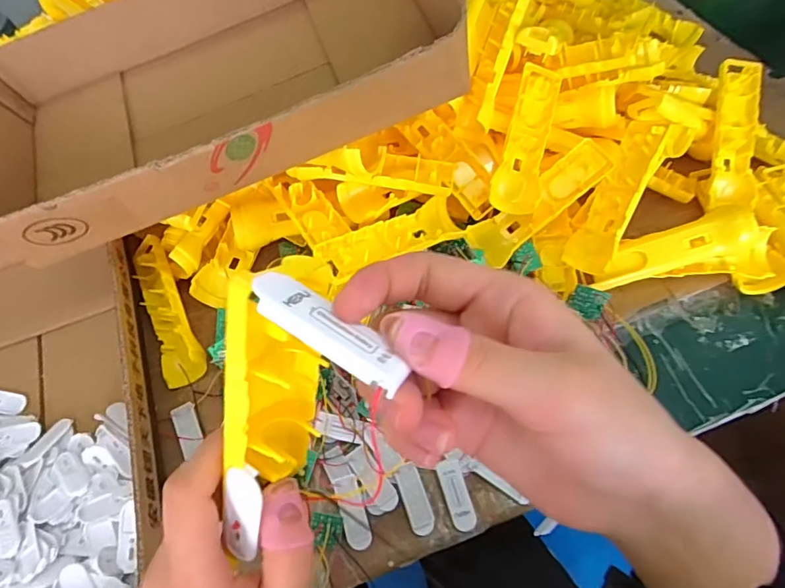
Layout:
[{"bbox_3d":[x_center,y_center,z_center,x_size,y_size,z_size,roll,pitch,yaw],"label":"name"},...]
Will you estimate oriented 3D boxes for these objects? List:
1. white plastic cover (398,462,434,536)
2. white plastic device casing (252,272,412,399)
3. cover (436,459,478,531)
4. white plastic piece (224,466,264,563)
[{"bbox_3d":[0.020,0.173,0.424,0.019,0.009,0.055,-14,56,-6],"label":"white plastic cover"},{"bbox_3d":[-0.021,0.012,0.158,0.053,0.008,0.020,34,40,11],"label":"white plastic device casing"},{"bbox_3d":[0.055,0.171,0.427,0.021,0.006,0.056,-14,56,-6],"label":"cover"},{"bbox_3d":[-0.060,0.088,0.200,0.017,0.045,0.004,13,21,9],"label":"white plastic piece"}]

